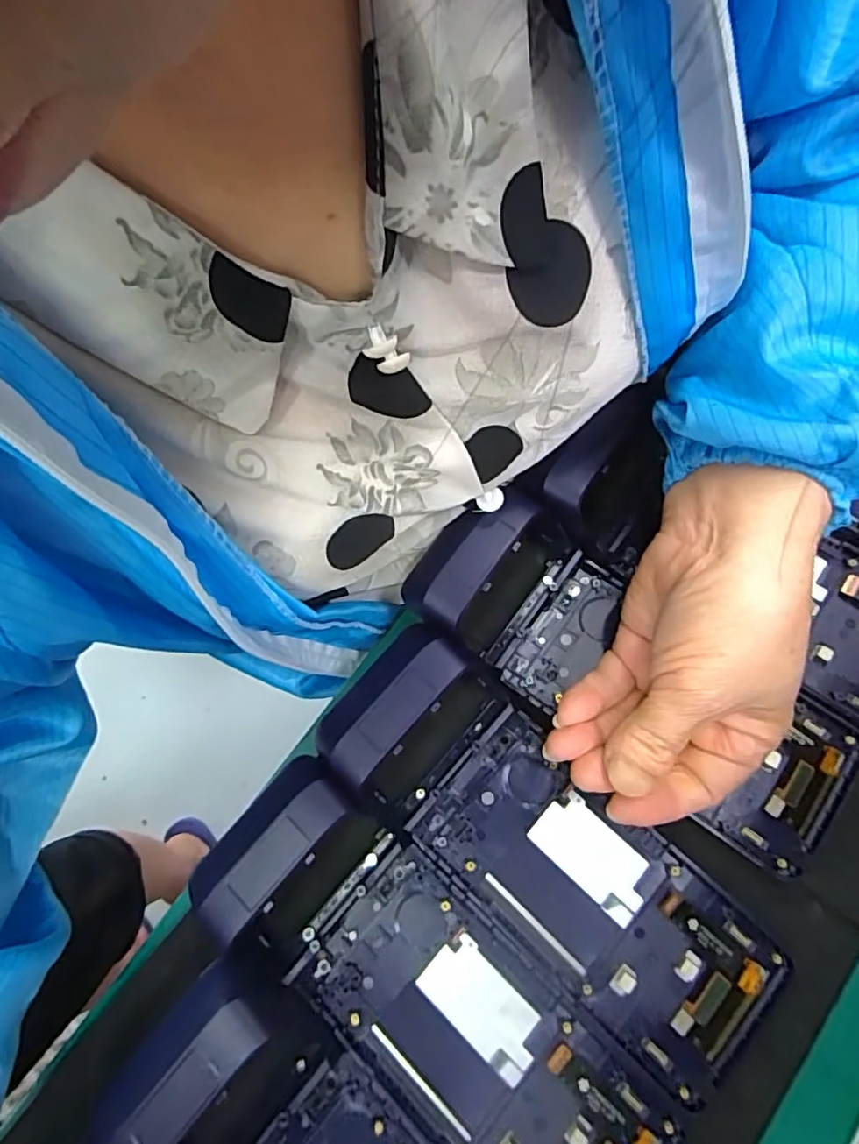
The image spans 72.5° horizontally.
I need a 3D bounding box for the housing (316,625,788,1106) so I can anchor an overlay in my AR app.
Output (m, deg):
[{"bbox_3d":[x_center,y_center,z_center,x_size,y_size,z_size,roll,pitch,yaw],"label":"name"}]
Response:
[{"bbox_3d":[0.050,0.127,0.274,0.222,0.049,0.080,41,82,15],"label":"housing"}]

